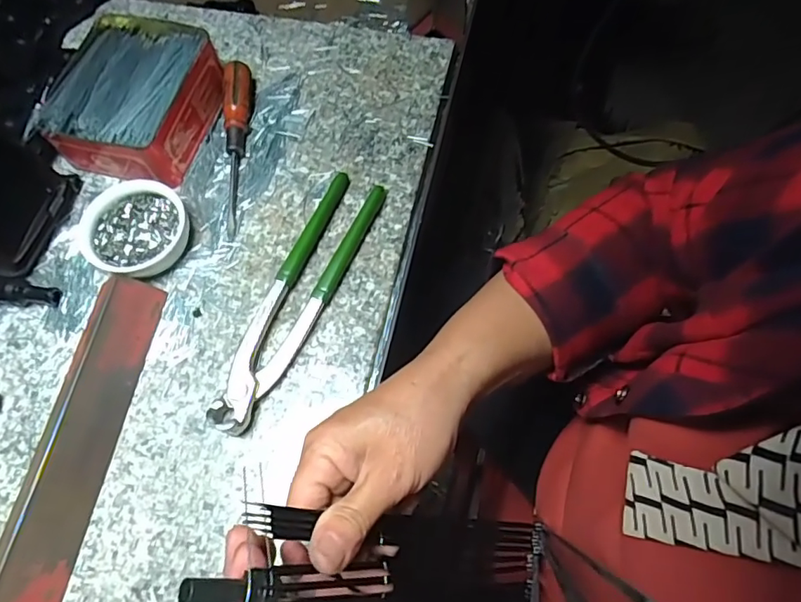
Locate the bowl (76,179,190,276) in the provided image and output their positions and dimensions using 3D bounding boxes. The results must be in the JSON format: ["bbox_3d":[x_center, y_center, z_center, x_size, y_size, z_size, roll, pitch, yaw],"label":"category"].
[{"bbox_3d":[-0.190,-0.051,0.392,0.072,0.024,0.071,-1,67,3],"label":"bowl"}]

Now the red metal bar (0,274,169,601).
[{"bbox_3d":[-0.201,0.106,0.326,0.036,0.029,0.256,7,68,6],"label":"red metal bar"}]

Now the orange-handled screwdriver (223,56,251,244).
[{"bbox_3d":[-0.129,-0.120,0.420,0.021,0.023,0.149,-3,67,2],"label":"orange-handled screwdriver"}]

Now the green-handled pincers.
[{"bbox_3d":[-0.071,-0.005,0.374,0.040,0.017,0.199,22,70,12],"label":"green-handled pincers"}]

